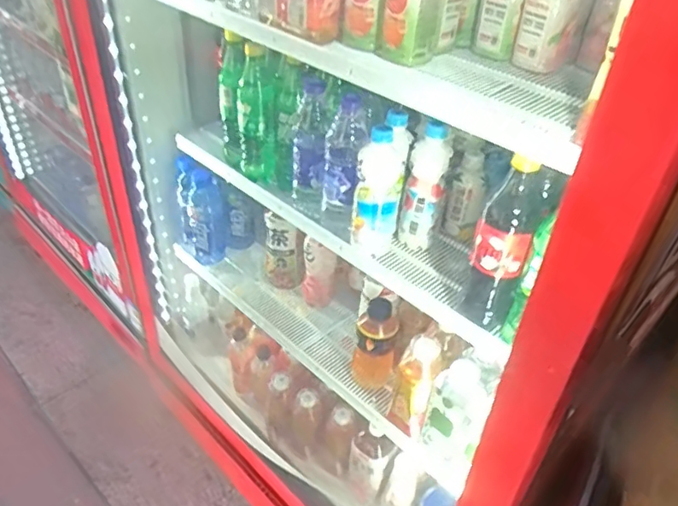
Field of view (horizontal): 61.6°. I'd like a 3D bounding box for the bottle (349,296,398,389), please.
[{"bbox_3d":[0.060,0.163,0.987,0.065,0.159,0.076,5,38,1],"label":"bottle"}]

